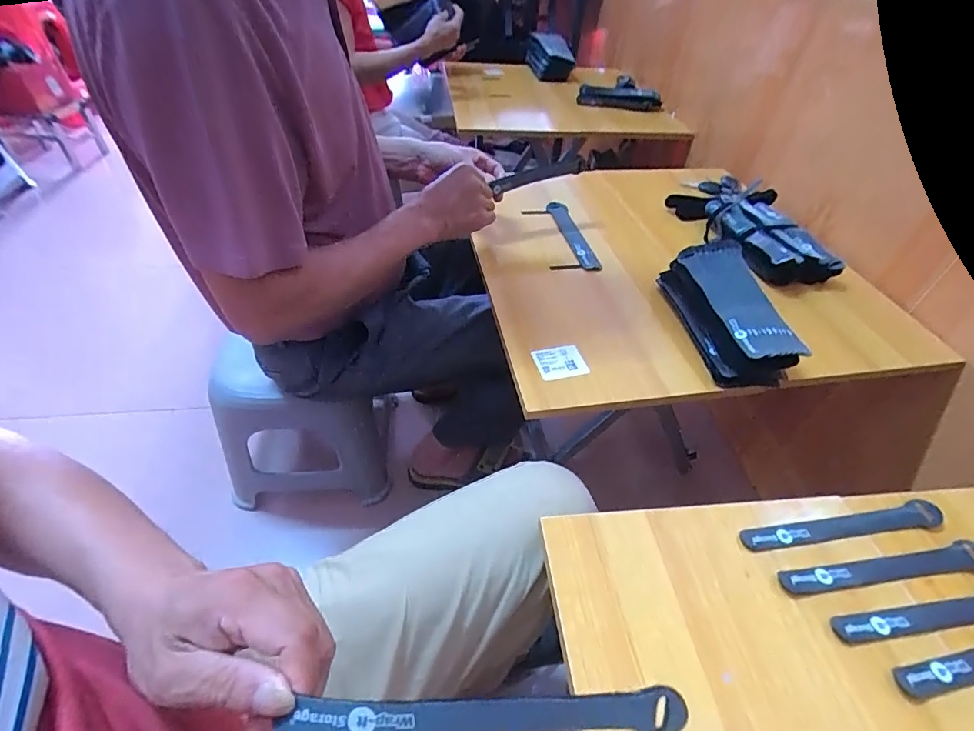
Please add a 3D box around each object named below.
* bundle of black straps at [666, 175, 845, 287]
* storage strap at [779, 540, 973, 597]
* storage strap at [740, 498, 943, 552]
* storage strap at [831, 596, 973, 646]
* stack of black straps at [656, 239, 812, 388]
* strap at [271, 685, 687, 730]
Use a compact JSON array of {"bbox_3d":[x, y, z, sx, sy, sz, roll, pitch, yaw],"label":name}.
[{"bbox_3d":[0.450,-0.260,0.814,0.198,0.048,0.351,-7,46,-11],"label":"bundle of black straps"},{"bbox_3d":[0.345,0.175,0.402,0.198,0.004,0.023,-4,46,-9],"label":"storage strap"},{"bbox_3d":[0.327,0.148,0.428,0.203,0.004,0.024,-6,46,-10],"label":"storage strap"},{"bbox_3d":[0.372,0.202,0.377,0.198,0.004,0.024,-4,46,-9],"label":"storage strap"},{"bbox_3d":[0.308,-0.073,0.598,0.103,0.060,0.203,-3,45,-8],"label":"stack of black straps"},{"bbox_3d":[0.000,0.169,0.224,0.191,0.025,0.005,3,2,-6],"label":"strap"}]

